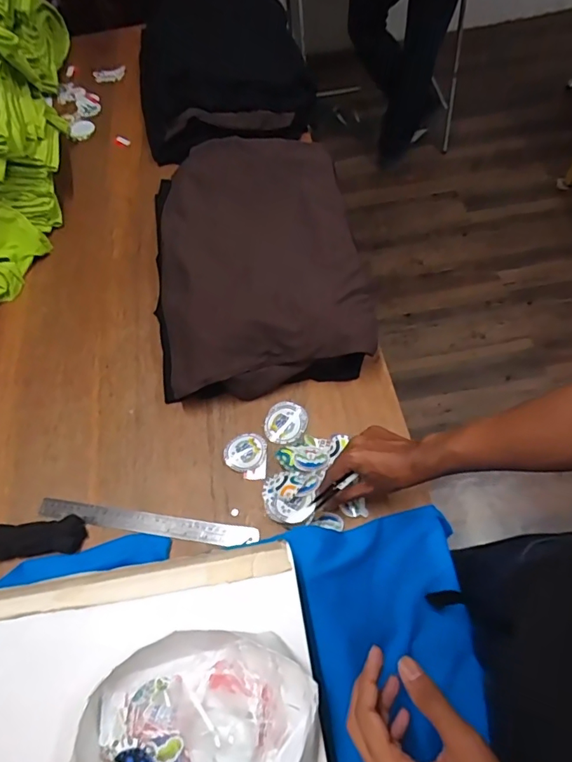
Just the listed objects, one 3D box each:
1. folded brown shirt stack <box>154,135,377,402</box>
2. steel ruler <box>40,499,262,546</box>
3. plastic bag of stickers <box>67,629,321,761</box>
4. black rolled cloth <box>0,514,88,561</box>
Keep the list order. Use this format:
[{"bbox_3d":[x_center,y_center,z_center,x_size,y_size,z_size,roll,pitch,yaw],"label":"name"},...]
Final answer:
[{"bbox_3d":[-0.056,-0.224,0.854,0.352,0.096,0.516,-8,62,-1],"label":"folded brown shirt stack"},{"bbox_3d":[-0.201,0.204,0.695,0.322,0.006,0.030,6,63,6],"label":"steel ruler"},{"bbox_3d":[-0.077,0.302,0.423,0.201,0.059,0.150,-24,64,-9],"label":"plastic bag of stickers"},{"bbox_3d":[-0.351,0.222,0.683,0.129,0.027,0.049,-7,62,0],"label":"black rolled cloth"}]

